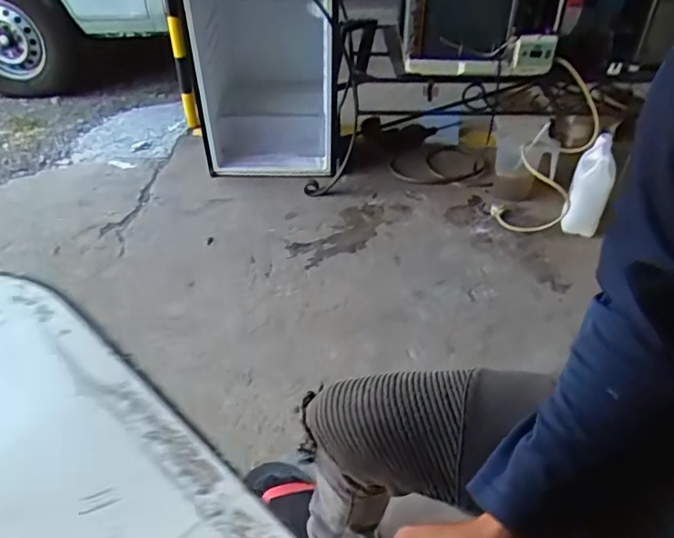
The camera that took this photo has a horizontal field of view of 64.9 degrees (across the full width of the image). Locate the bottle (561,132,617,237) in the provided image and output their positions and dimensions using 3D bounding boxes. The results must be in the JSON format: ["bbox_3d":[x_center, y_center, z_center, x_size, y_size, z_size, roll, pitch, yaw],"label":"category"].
[{"bbox_3d":[0.796,-0.265,1.653,0.114,0.321,0.123,14,8,15],"label":"bottle"}]

